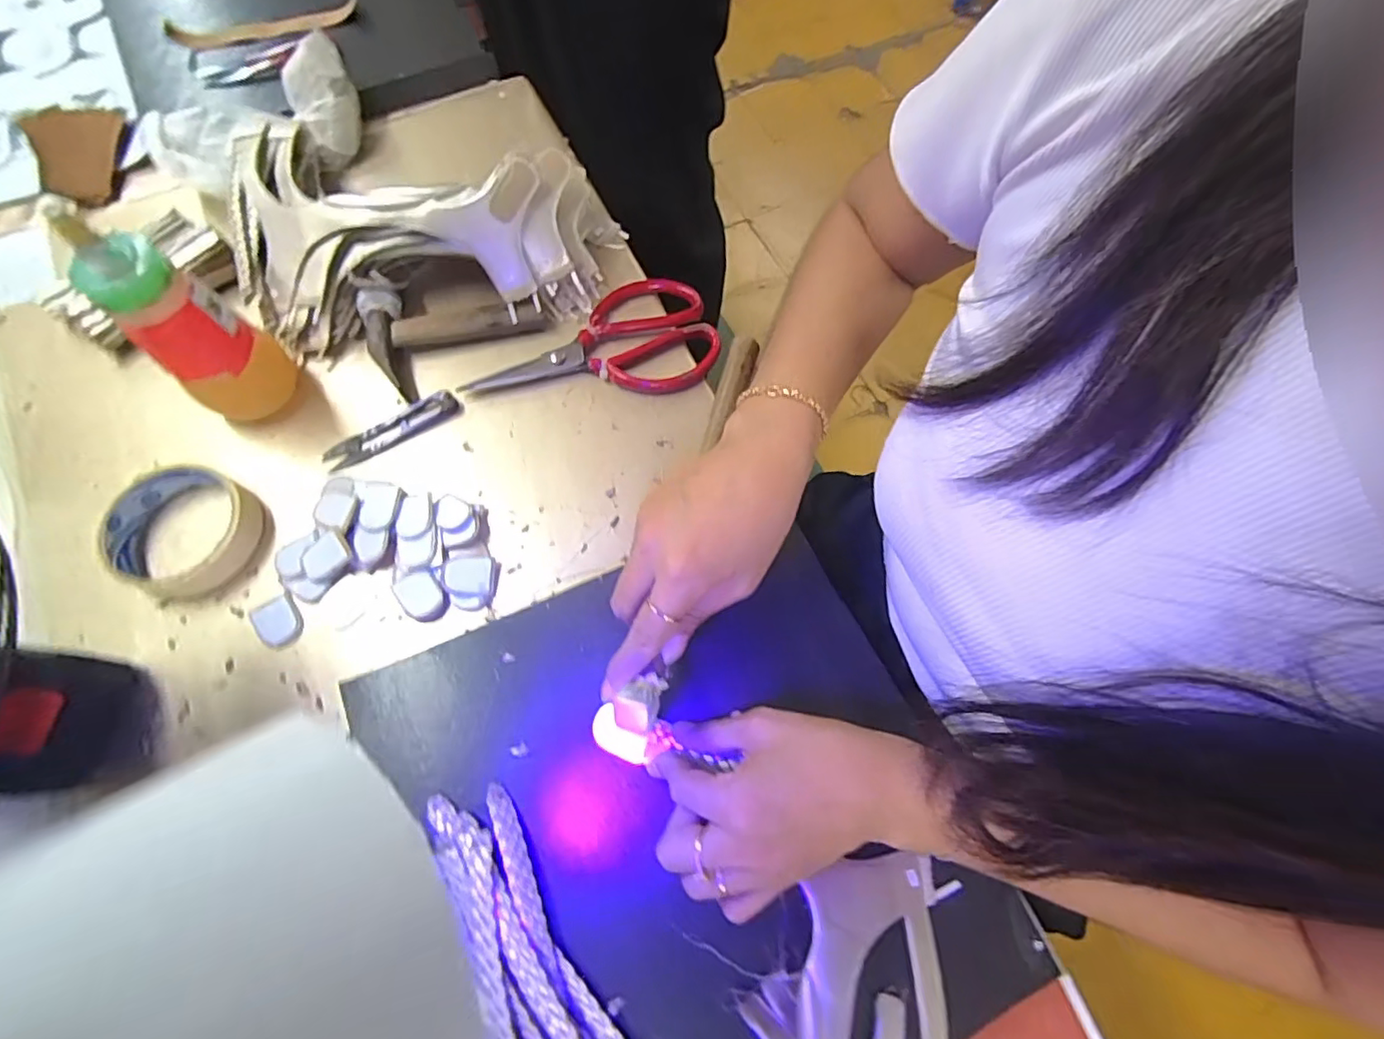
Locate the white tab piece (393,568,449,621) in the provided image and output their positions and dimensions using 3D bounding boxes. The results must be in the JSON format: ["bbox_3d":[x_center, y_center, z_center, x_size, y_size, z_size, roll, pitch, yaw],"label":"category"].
[{"bbox_3d":[-0.177,0.049,0.390,0.027,0.008,0.036,-29,73,-12],"label":"white tab piece"}]

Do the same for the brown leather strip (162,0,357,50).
[{"bbox_3d":[-0.401,-0.470,0.560,0.163,0.022,0.030,-18,72,-8],"label":"brown leather strip"}]

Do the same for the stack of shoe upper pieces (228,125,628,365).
[{"bbox_3d":[-0.209,-0.245,0.463,0.284,0.077,0.214,-7,70,-4],"label":"stack of shoe upper pieces"}]

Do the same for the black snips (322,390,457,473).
[{"bbox_3d":[-0.218,-0.065,0.432,0.098,0.010,0.022,-30,74,-12],"label":"black snips"}]

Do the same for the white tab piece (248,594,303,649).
[{"bbox_3d":[-0.269,0.067,0.385,0.028,0.004,0.033,-30,74,-12],"label":"white tab piece"}]

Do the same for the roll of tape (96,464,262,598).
[{"bbox_3d":[-0.334,0.006,0.390,0.088,0.027,0.082,1,70,-2],"label":"roll of tape"}]

